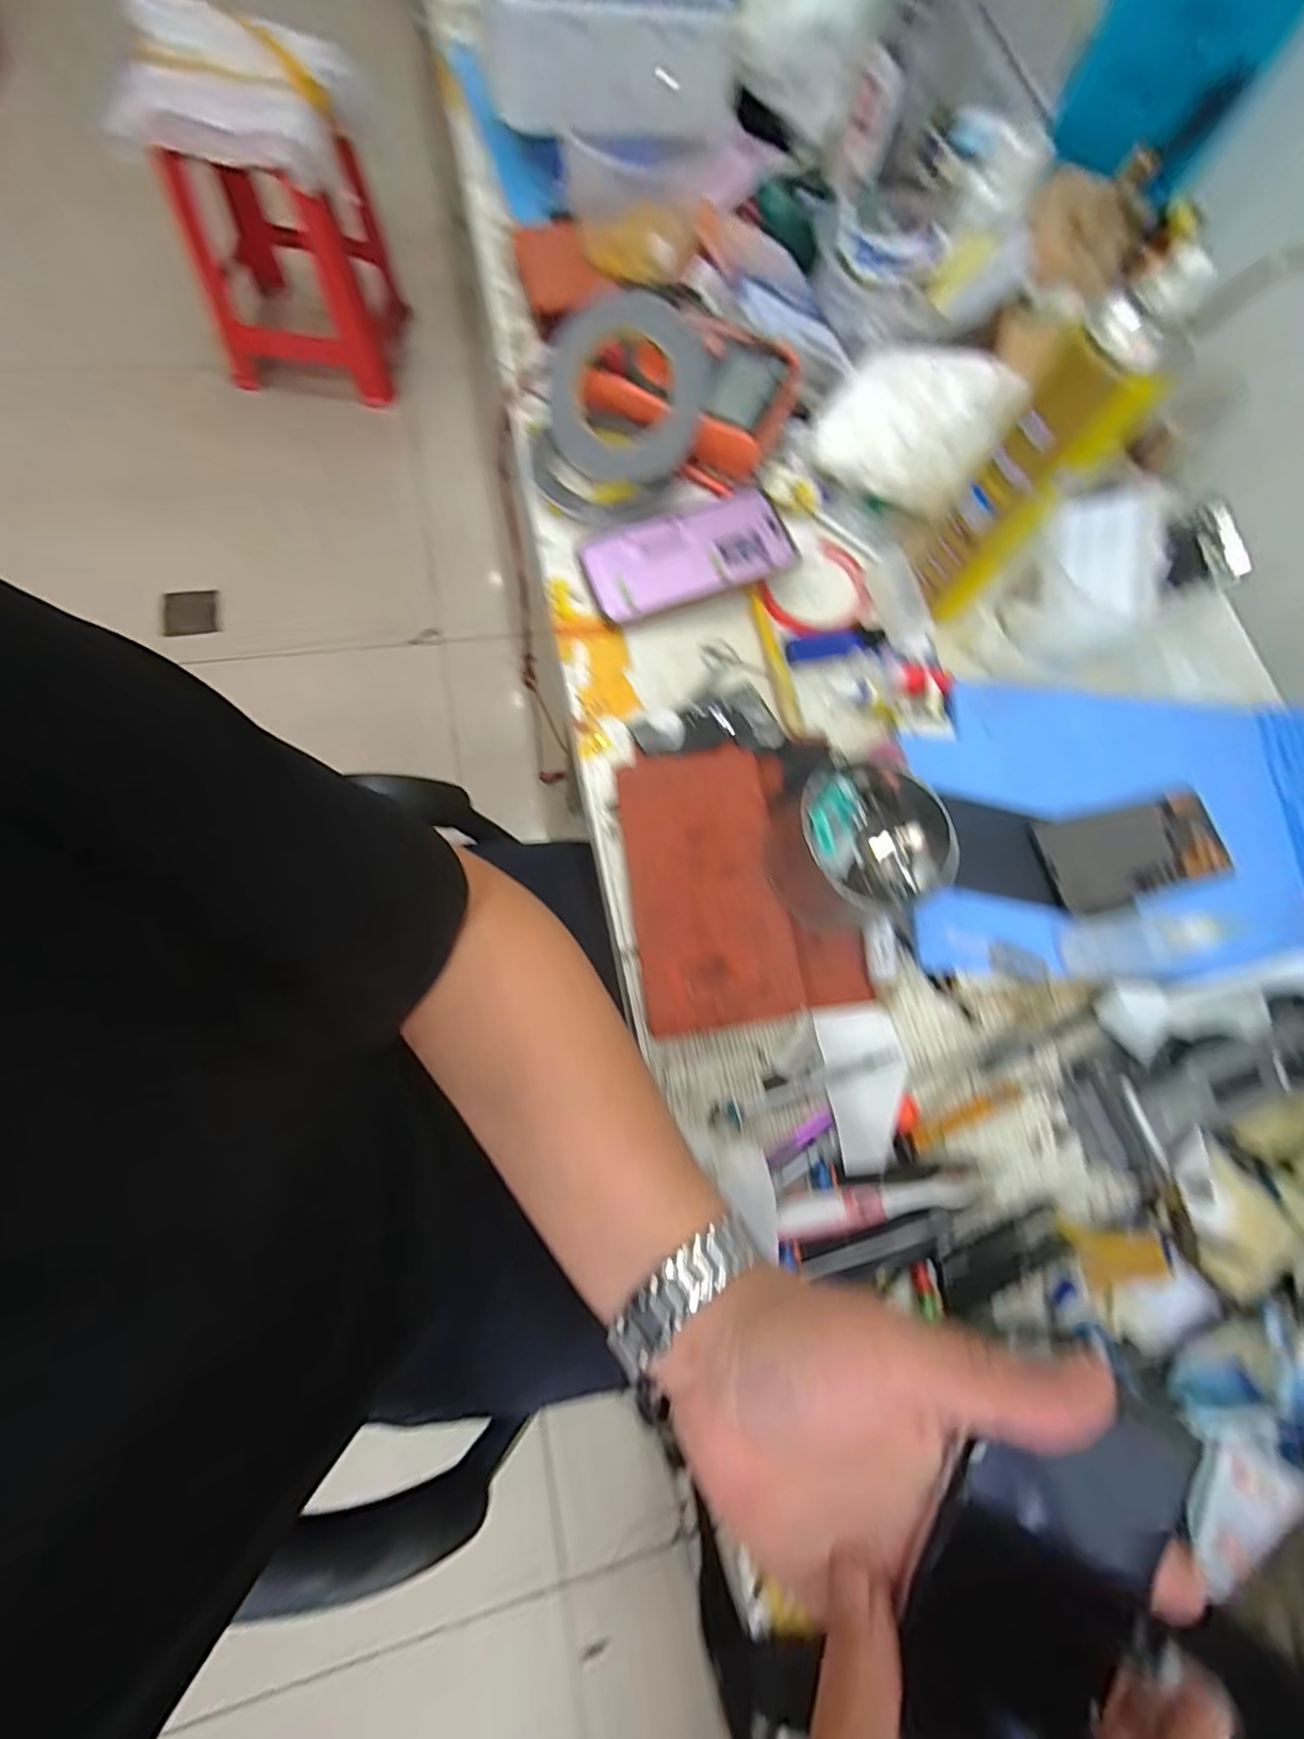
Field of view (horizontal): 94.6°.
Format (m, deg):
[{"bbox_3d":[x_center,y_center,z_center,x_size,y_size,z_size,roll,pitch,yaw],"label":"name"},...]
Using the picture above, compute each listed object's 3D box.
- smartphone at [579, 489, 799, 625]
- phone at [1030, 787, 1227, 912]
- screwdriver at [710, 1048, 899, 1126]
[{"bbox_3d":[0.029,-0.245,0.468,0.159,0.017,0.076,-19,79,-5],"label":"smartphone"},{"bbox_3d":[0.347,-0.015,0.427,0.147,0.013,0.065,-13,74,-13],"label":"phone"},{"bbox_3d":[0.099,0.135,0.374,0.128,0.012,0.014,-14,75,-12],"label":"screwdriver"}]

